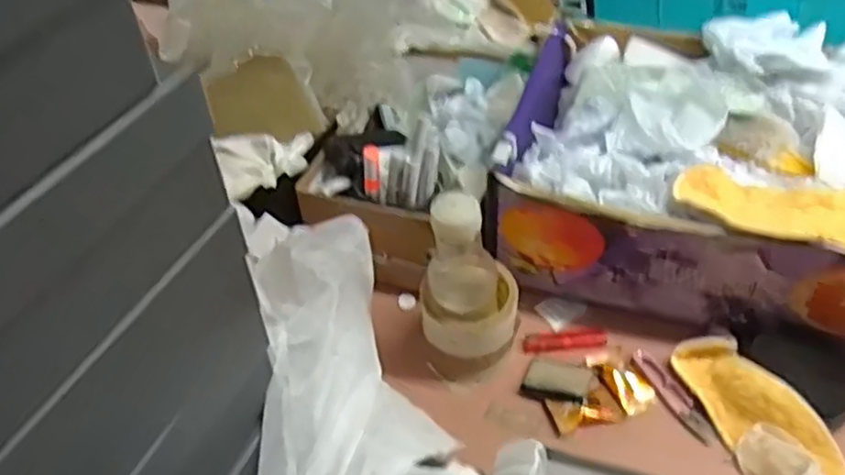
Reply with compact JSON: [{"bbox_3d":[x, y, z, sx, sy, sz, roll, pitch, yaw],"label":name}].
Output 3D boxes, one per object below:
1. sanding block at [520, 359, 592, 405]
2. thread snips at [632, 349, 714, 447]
[{"bbox_3d":[0.123,0.133,0.663,0.058,0.017,0.041,16,49,20],"label":"sanding block"},{"bbox_3d":[0.226,0.142,0.649,0.020,0.008,0.102,-23,48,-18],"label":"thread snips"}]

